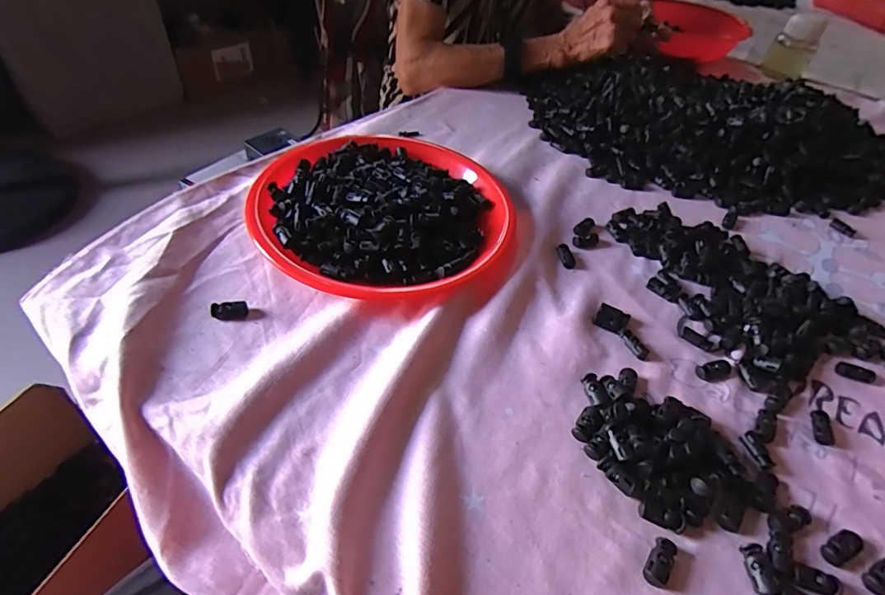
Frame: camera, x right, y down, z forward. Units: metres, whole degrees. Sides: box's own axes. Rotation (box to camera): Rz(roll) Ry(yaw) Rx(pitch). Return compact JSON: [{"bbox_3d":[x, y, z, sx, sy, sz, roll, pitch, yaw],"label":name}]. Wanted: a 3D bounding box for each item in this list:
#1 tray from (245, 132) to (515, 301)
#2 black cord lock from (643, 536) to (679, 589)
[{"bbox_3d":[-0.057,-0.096,0.482,0.247,0.046,0.247,3,49,-3],"label":"tray"},{"bbox_3d":[0.134,0.162,0.283,0.014,0.008,0.029,34,54,22],"label":"black cord lock"}]

